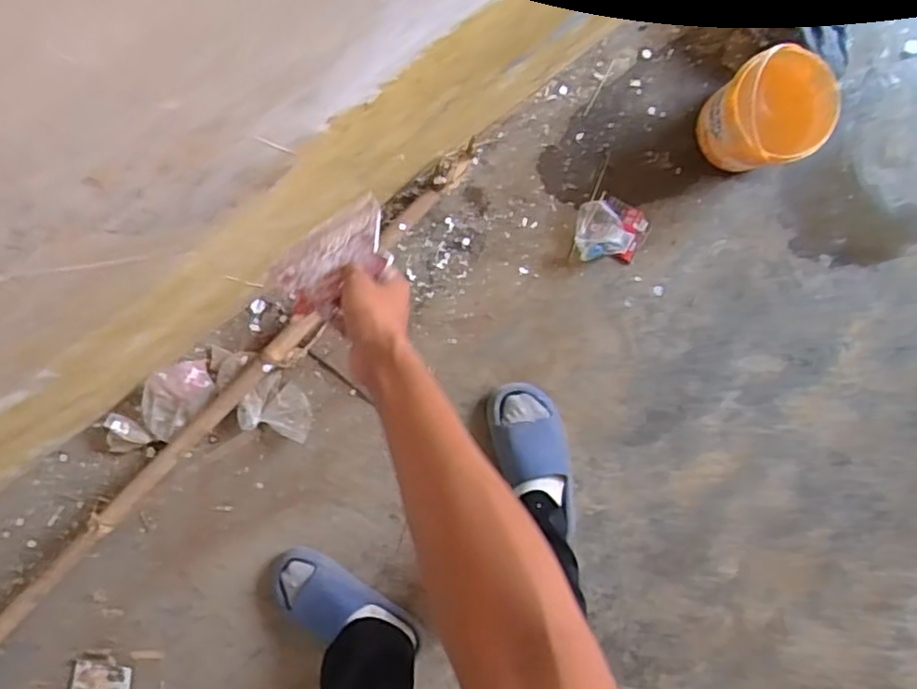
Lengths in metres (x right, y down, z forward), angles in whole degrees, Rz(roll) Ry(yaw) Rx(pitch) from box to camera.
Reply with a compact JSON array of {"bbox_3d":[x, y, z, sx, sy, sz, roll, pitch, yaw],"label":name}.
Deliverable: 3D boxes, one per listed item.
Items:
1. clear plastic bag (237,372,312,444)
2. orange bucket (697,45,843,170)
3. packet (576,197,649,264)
[{"bbox_3d":[-0.313,0.107,1.175,0.119,0.027,0.104,16,94,-3],"label":"clear plastic bag"},{"bbox_3d":[0.473,-0.345,1.037,0.156,0.180,0.133,-16,95,-1],"label":"orange bucket"},{"bbox_3d":[0.258,-0.192,1.130,0.116,0.026,0.101,2,94,-2],"label":"packet"}]

